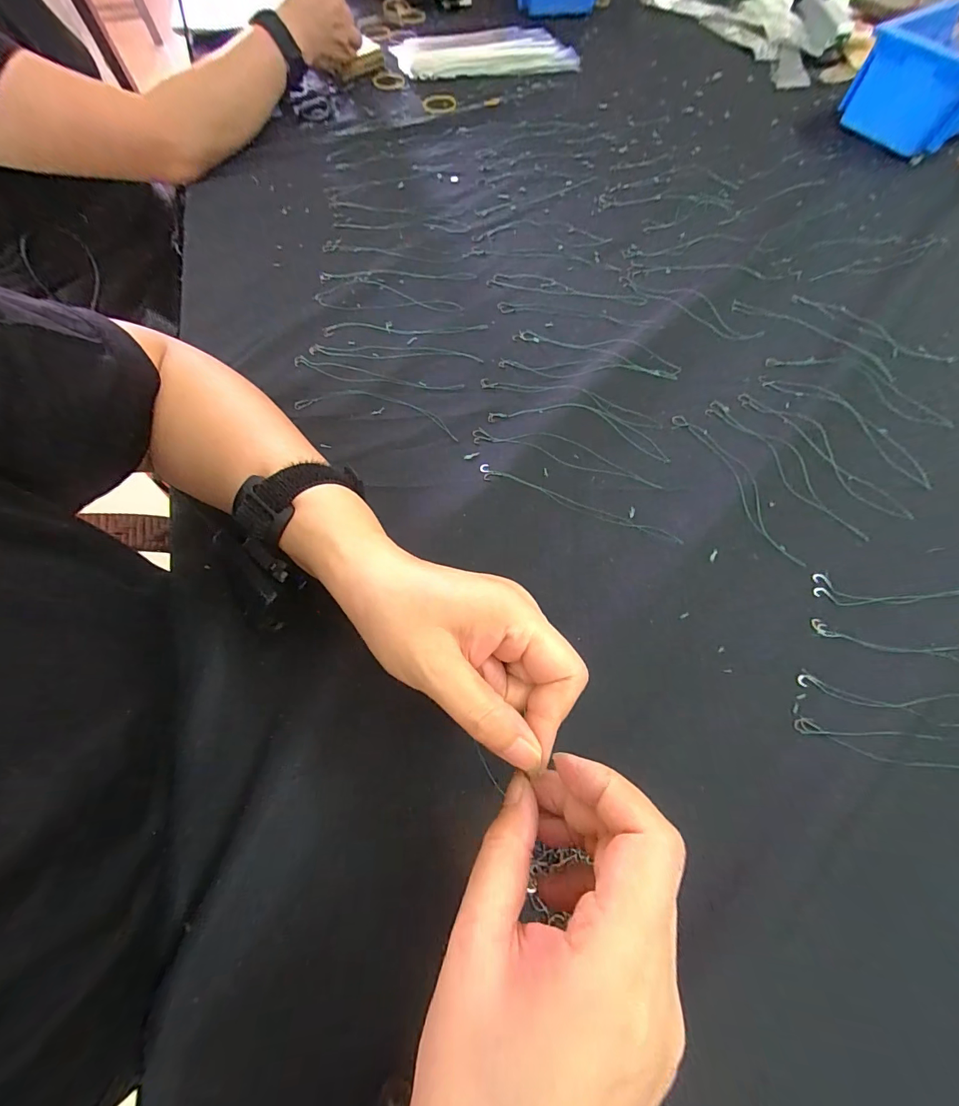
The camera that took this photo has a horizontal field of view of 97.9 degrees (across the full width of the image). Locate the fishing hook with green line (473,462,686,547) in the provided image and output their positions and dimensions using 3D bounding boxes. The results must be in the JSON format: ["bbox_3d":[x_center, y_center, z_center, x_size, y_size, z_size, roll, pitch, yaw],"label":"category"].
[{"bbox_3d":[0.070,-0.036,0.301,0.150,0.009,0.013,21,69,9],"label":"fishing hook with green line"}]

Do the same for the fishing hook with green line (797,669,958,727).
[{"bbox_3d":[0.269,0.089,0.248,0.143,0.007,0.025,6,67,3],"label":"fishing hook with green line"}]

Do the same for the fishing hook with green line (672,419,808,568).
[{"bbox_3d":[0.192,-0.053,0.312,0.021,0.004,0.141,-22,68,-8],"label":"fishing hook with green line"}]

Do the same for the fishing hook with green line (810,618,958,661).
[{"bbox_3d":[0.289,0.061,0.260,0.147,0.005,0.023,7,67,4],"label":"fishing hook with green line"}]

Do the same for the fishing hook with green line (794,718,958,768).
[{"bbox_3d":[0.260,0.114,0.238,0.145,0.007,0.019,7,67,4],"label":"fishing hook with green line"}]

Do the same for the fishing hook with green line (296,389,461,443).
[{"bbox_3d":[-0.082,-0.119,0.347,0.138,0.004,0.031,13,68,6],"label":"fishing hook with green line"}]

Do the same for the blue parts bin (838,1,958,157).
[{"bbox_3d":[0.517,-0.534,0.472,0.164,0.078,0.120,-30,70,-11],"label":"blue parts bin"}]

